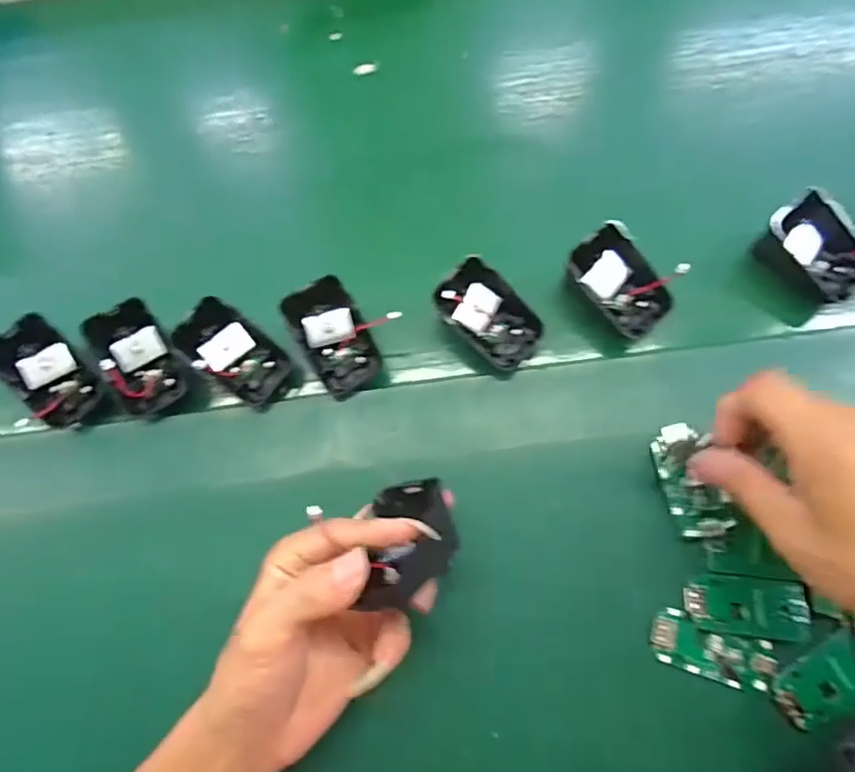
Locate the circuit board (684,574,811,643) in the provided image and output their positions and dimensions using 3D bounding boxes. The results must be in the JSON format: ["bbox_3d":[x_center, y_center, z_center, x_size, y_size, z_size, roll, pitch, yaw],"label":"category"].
[{"bbox_3d":[0.177,0.121,0.325,0.065,0.006,0.031,5,72,4],"label":"circuit board"}]

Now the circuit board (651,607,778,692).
[{"bbox_3d":[0.156,0.145,0.323,0.064,0.007,0.028,17,73,8],"label":"circuit board"}]

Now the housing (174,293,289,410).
[{"bbox_3d":[-0.123,-0.021,0.369,0.058,0.027,0.037,37,77,13],"label":"housing"}]

